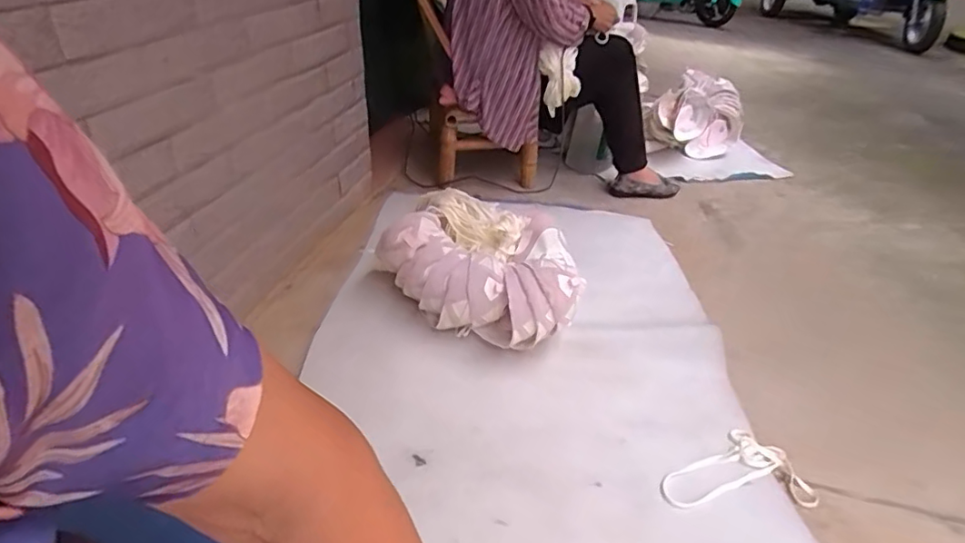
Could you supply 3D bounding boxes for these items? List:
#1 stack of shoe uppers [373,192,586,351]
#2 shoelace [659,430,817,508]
[{"bbox_3d":[-0.009,0.003,1.154,0.435,0.173,0.293,22,38,27],"label":"stack of shoe uppers"},{"bbox_3d":[0.389,0.309,0.907,0.234,0.016,0.135,-1,33,-4],"label":"shoelace"}]

